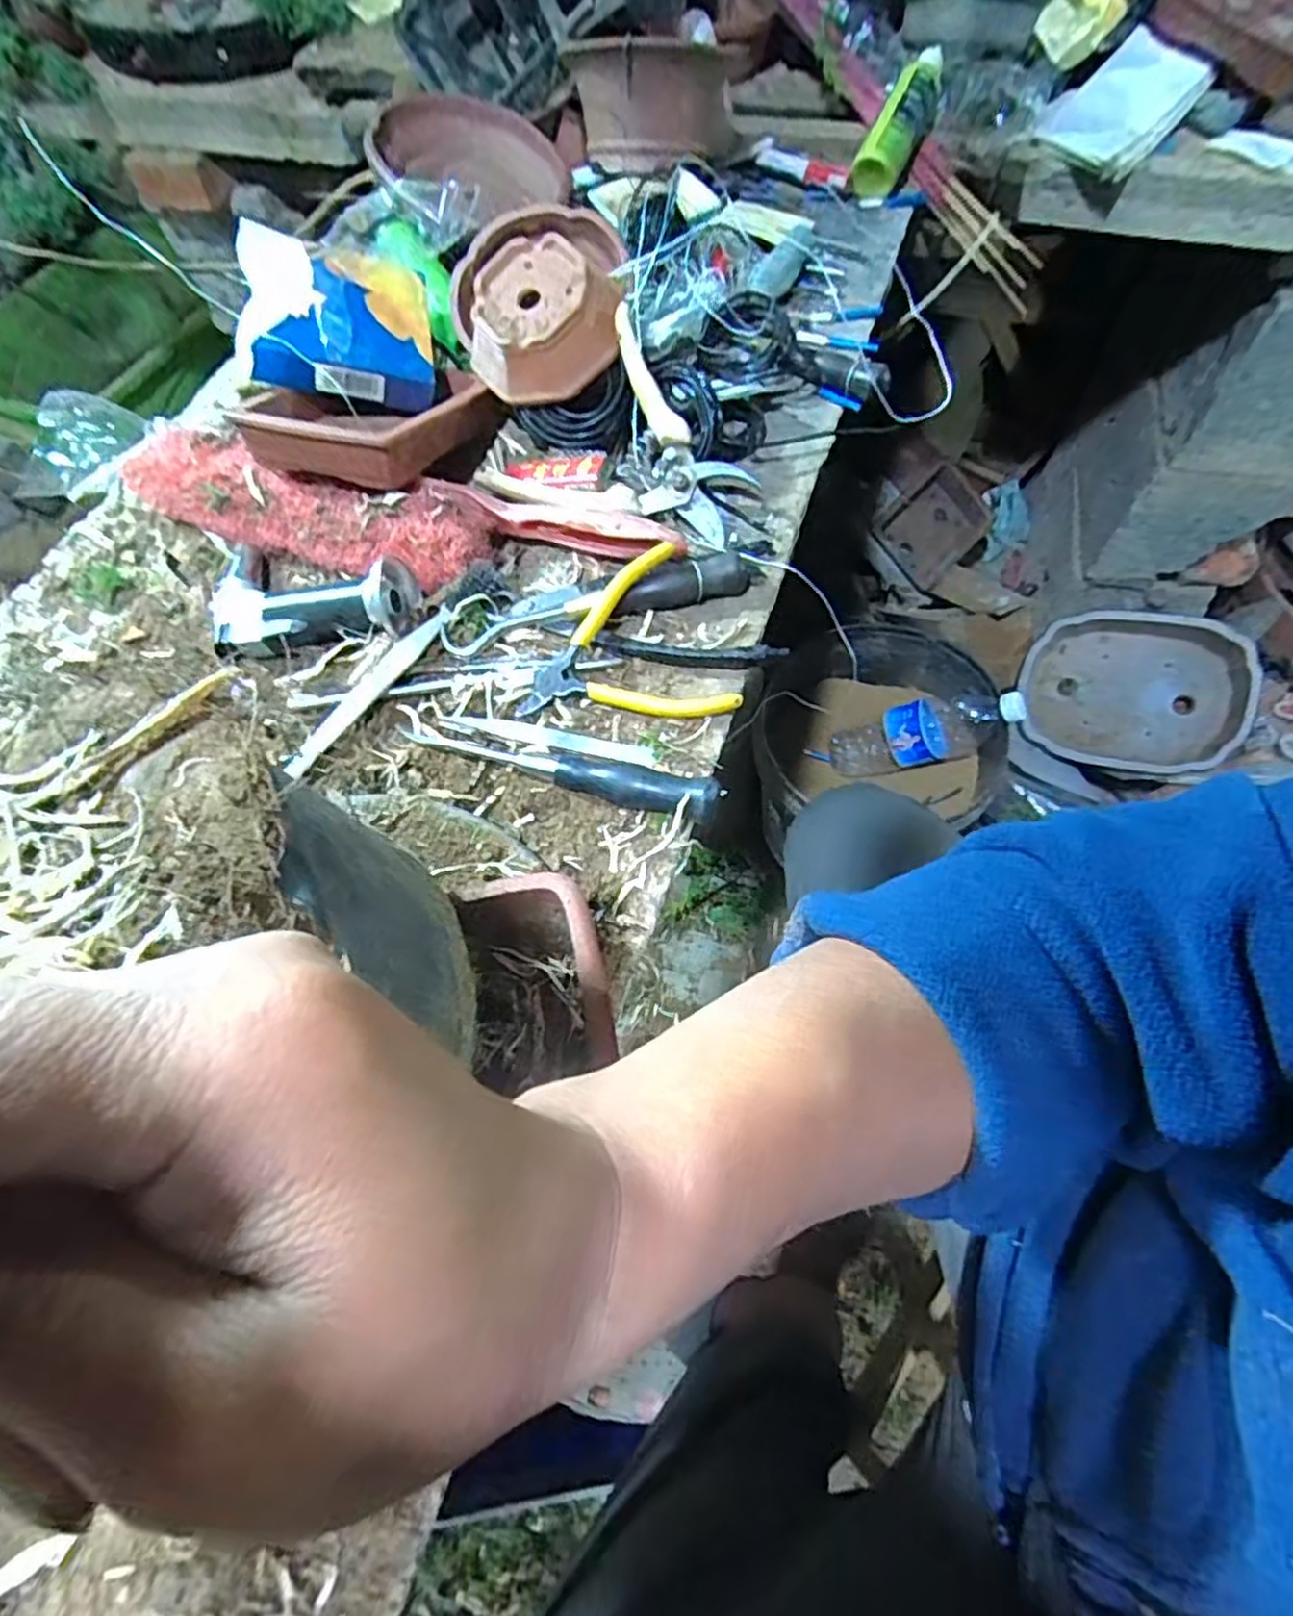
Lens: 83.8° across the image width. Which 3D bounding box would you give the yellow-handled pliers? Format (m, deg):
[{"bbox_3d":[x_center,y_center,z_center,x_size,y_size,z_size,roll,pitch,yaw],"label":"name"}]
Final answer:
[{"bbox_3d":[-0.008,-0.100,0.405,0.116,0.028,0.099,0,64,4],"label":"yellow-handled pliers"}]

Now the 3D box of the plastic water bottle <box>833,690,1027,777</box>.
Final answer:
[{"bbox_3d":[0.318,-0.079,0.841,0.240,0.078,0.066,-17,56,43],"label":"plastic water bottle"}]

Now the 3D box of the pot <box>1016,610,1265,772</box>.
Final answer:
[{"bbox_3d":[0.631,-0.149,0.932,0.253,0.058,0.188,10,95,24],"label":"pot"}]

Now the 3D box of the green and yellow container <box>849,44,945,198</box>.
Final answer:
[{"bbox_3d":[0.210,-0.563,0.596,0.036,0.033,0.138,28,86,13],"label":"green and yellow container"}]

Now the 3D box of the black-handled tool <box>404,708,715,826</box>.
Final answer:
[{"bbox_3d":[-0.050,-0.028,0.372,0.179,0.026,0.020,17,66,12],"label":"black-handled tool"}]

